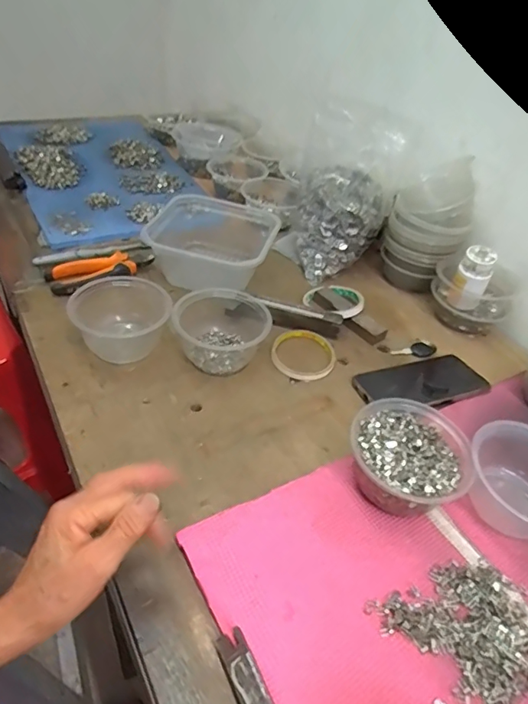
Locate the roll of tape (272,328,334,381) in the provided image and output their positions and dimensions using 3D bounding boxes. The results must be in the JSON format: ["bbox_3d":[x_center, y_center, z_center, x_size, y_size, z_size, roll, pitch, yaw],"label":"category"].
[{"bbox_3d":[0.052,0.003,0.641,0.081,0.010,0.086,5,41,-5],"label":"roll of tape"}]

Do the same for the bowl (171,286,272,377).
[{"bbox_3d":[-0.053,-0.035,0.609,0.111,0.058,0.110,5,41,-5],"label":"bowl"}]

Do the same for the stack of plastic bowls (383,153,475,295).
[{"bbox_3d":[0.249,-0.190,0.752,0.116,0.179,0.117,20,42,12],"label":"stack of plastic bowls"}]

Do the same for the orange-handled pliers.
[{"bbox_3d":[-0.229,-0.120,0.694,0.146,0.015,0.055,-20,49,-29],"label":"orange-handled pliers"}]

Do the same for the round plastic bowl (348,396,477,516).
[{"bbox_3d":[0.139,0.107,0.480,0.110,0.057,0.107,5,41,-5],"label":"round plastic bowl"}]

